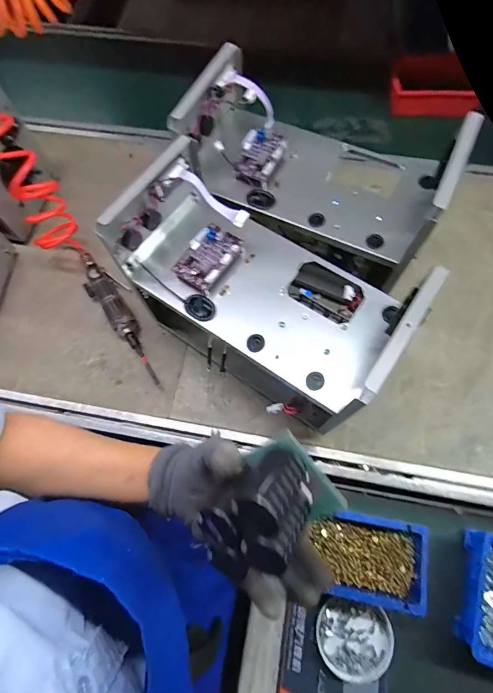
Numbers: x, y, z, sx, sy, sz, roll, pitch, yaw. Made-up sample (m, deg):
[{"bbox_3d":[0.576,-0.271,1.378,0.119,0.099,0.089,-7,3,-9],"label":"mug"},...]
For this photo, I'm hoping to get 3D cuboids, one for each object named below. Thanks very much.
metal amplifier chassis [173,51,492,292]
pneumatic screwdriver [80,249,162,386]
[{"bbox_3d":[0.091,-0.257,0.569,0.381,0.134,0.207,33,72,1],"label":"metal amplifier chassis"},{"bbox_3d":[-0.239,-0.062,0.679,0.051,0.044,0.315,-34,71,-12],"label":"pneumatic screwdriver"}]

